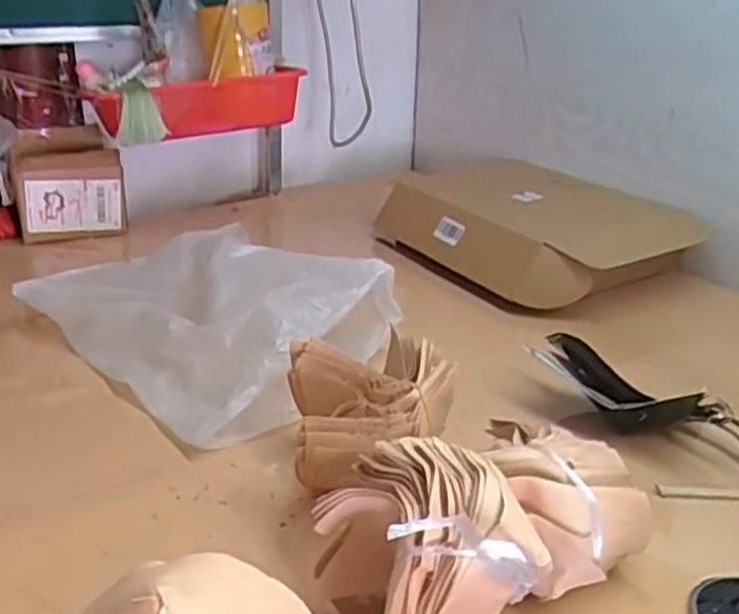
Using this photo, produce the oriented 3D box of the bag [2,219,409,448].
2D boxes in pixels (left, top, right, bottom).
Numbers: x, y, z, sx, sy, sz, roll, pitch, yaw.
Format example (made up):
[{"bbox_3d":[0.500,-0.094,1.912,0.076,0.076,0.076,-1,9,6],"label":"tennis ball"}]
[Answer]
[{"bbox_3d":[-0.164,-0.007,0.800,0.338,0.107,0.257,22,31,39],"label":"bag"}]

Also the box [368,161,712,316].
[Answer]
[{"bbox_3d":[0.222,-0.109,1.061,0.266,0.105,0.383,-11,26,-26],"label":"box"}]

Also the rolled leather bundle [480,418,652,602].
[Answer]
[{"bbox_3d":[0.138,0.138,0.514,0.121,0.083,0.091,-15,28,-32],"label":"rolled leather bundle"}]

